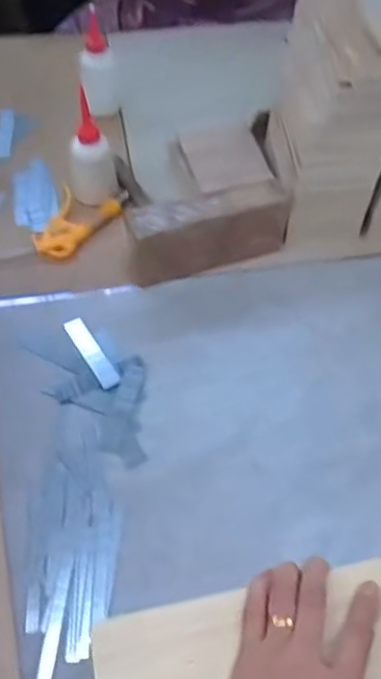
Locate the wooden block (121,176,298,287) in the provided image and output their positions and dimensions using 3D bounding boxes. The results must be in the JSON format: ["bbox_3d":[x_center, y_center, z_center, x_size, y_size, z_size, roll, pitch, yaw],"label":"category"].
[{"bbox_3d":[0.022,-0.141,0.782,0.213,0.101,0.060,-22,57,-13],"label":"wooden block"}]

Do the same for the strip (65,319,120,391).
[{"bbox_3d":[-0.120,0.014,0.736,0.025,0.004,0.111,-27,58,-17],"label":"strip"}]

